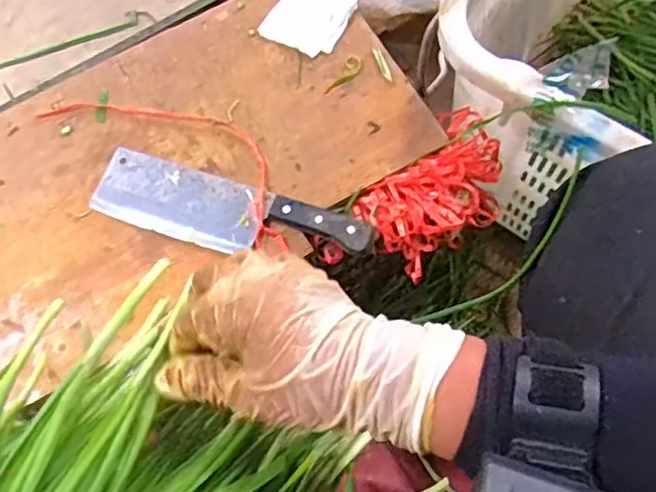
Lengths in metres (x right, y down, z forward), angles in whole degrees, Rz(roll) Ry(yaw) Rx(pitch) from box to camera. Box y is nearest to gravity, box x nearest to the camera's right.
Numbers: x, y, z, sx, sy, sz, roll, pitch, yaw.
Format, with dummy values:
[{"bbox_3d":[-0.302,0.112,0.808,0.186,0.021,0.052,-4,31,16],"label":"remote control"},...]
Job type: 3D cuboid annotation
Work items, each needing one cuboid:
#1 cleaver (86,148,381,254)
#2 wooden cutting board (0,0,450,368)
[{"bbox_3d":[-0.092,-0.031,0.599,0.269,0.021,0.070,16,72,9],"label":"cleaver"},{"bbox_3d":[-0.165,-0.092,0.633,0.498,0.023,0.281,-30,72,-8],"label":"wooden cutting board"}]

